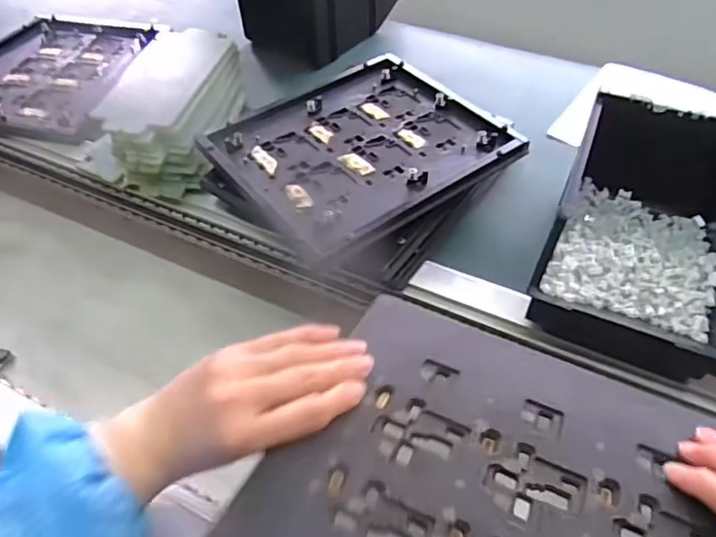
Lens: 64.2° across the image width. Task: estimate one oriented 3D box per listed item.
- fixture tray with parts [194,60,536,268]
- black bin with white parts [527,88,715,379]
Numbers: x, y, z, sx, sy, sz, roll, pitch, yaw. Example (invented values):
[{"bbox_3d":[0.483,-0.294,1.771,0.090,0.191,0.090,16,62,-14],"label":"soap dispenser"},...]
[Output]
[{"bbox_3d":[0.006,-0.131,0.600,0.274,0.019,0.234,-32,55,-24],"label":"fixture tray with parts"},{"bbox_3d":[0.264,-0.042,0.513,0.159,0.107,0.250,19,52,17],"label":"black bin with white parts"}]

